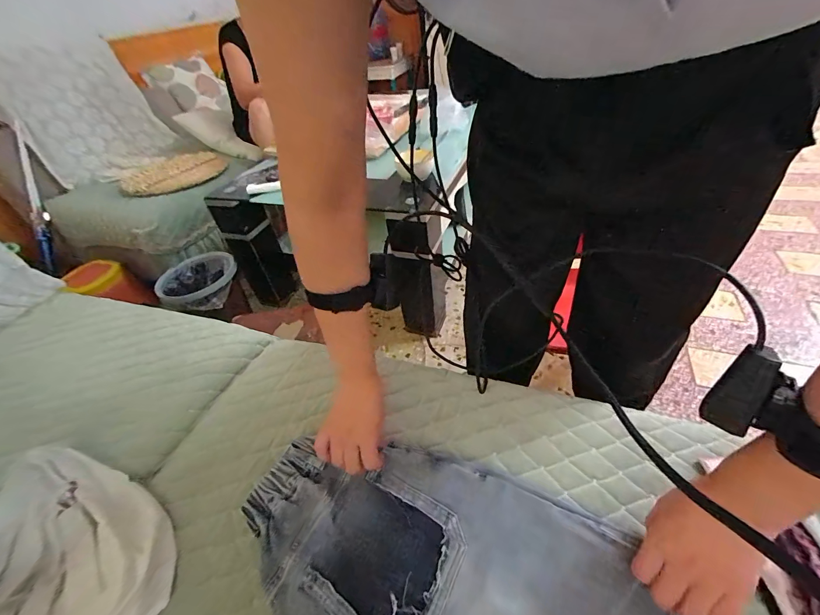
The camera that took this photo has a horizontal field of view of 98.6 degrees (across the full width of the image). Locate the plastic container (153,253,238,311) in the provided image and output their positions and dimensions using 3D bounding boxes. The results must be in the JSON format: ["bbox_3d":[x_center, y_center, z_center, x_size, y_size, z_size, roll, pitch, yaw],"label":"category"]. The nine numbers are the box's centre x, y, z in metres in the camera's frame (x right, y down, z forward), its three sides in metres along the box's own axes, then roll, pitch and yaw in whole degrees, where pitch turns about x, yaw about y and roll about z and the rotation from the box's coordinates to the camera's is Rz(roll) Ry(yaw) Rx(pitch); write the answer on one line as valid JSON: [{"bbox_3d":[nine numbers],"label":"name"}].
[{"bbox_3d":[-0.714,-0.085,1.207,0.216,0.099,0.253,27,53,34],"label":"plastic container"}]

